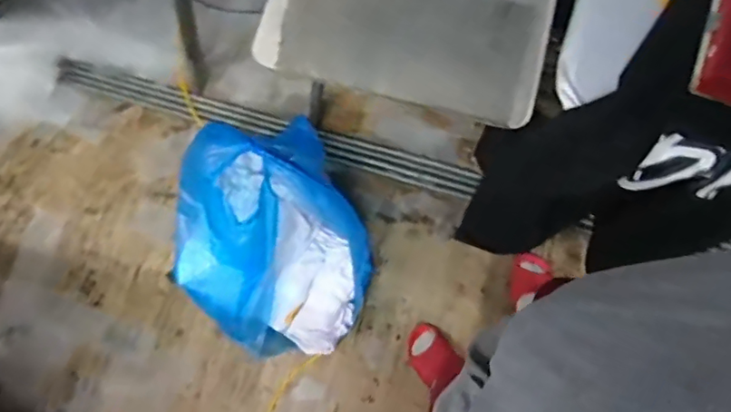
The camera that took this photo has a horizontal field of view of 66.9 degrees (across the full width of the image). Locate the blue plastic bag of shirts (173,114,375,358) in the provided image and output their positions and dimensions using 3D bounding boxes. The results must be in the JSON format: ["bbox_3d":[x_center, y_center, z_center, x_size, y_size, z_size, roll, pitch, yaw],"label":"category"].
[{"bbox_3d":[-0.213,0.097,1.284,0.450,0.441,0.504,-28,78,-8],"label":"blue plastic bag of shirts"}]

